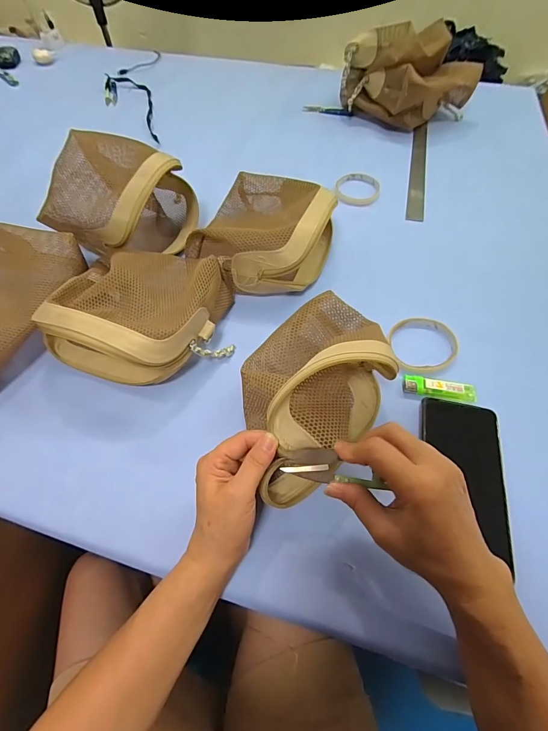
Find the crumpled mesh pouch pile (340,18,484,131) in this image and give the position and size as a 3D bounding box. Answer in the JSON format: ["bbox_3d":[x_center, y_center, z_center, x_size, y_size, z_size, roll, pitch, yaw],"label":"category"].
[{"bbox_3d":[0.289,-0.624,0.746,0.240,0.145,0.172,-16,58,-10],"label":"crumpled mesh pouch pile"}]

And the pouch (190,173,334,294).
[{"bbox_3d":[-0.016,-0.197,0.500,0.189,0.084,0.205,12,58,8],"label":"pouch"}]

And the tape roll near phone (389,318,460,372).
[{"bbox_3d":[0.189,-0.028,0.438,0.084,0.010,0.084,0,57,0],"label":"tape roll near phone"}]

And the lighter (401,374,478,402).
[{"bbox_3d":[0.190,0.027,0.397,0.080,0.012,0.022,9,57,6],"label":"lighter"}]

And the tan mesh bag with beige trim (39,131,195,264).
[{"bbox_3d":[-0.217,-0.239,0.510,0.157,0.134,0.179,26,60,16],"label":"tan mesh bag with beige trim"}]

